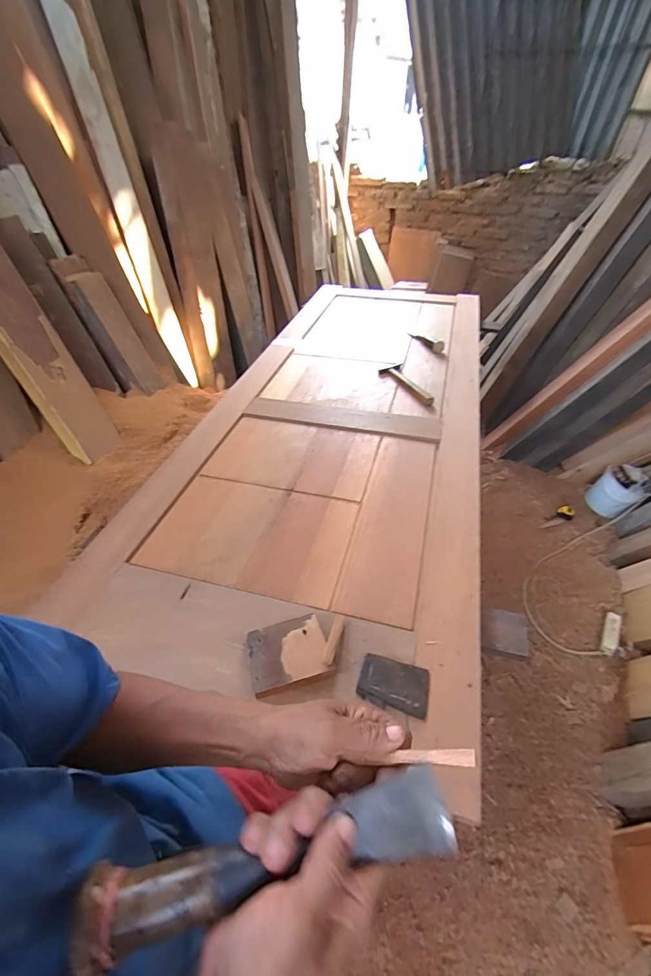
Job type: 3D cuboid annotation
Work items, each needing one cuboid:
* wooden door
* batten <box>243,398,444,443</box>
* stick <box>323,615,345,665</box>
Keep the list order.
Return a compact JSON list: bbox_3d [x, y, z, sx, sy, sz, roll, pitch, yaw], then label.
[{"bbox_3d":[0.077,-0.315,1.308,0.815,0.048,2.006,9,44,13],"label":"wooden door"},{"bbox_3d":[0.055,-0.217,1.212,0.582,0.027,0.129,7,44,12],"label":"batten"},{"bbox_3d":[0.016,0.257,0.677,0.018,0.010,0.104,9,30,13],"label":"stick"}]

